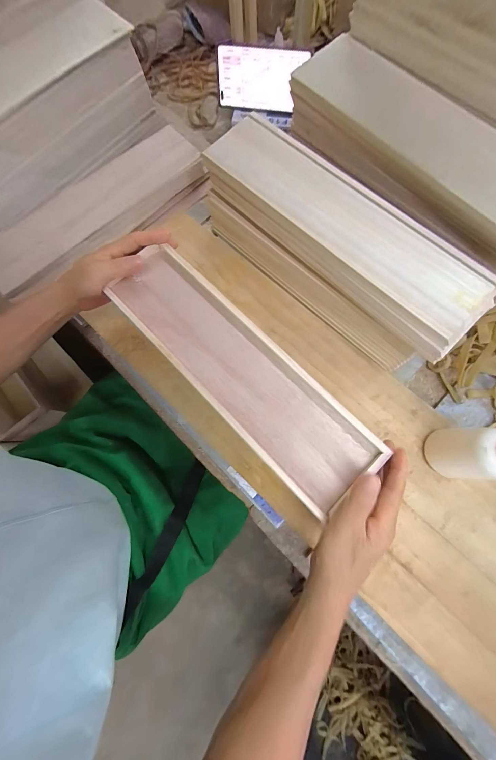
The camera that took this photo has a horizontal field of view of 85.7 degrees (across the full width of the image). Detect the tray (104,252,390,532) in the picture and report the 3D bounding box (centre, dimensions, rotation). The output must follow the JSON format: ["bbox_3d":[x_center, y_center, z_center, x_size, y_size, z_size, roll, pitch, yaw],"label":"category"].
[{"bbox_3d":[-0.015,-0.018,0.319,0.103,0.017,0.368,-43,79,-11],"label":"tray"}]

